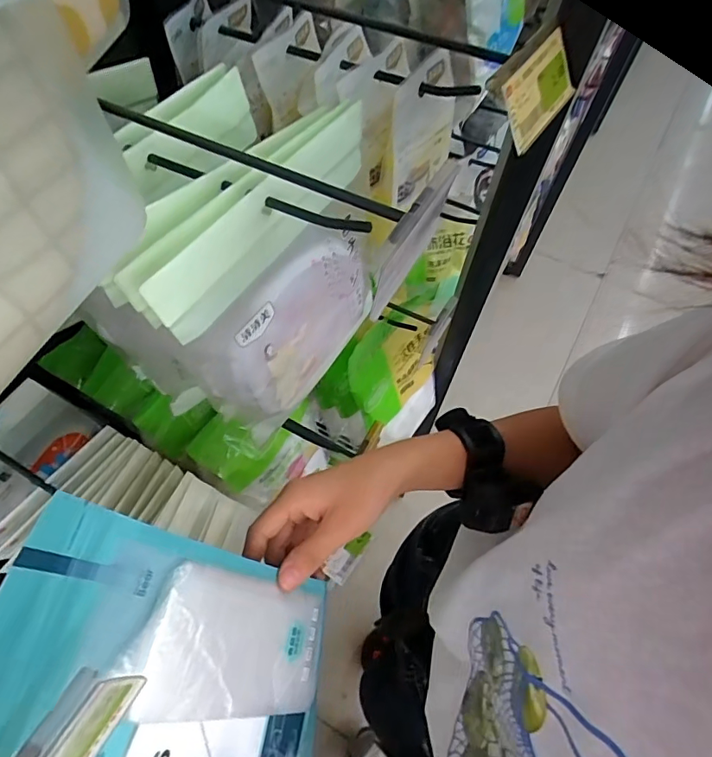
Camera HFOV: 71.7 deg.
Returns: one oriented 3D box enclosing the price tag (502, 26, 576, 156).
[{"bbox_3d":[0.115,-0.179,0.306,0.004,0.044,0.077,16,58,44],"label":"price tag"}]

